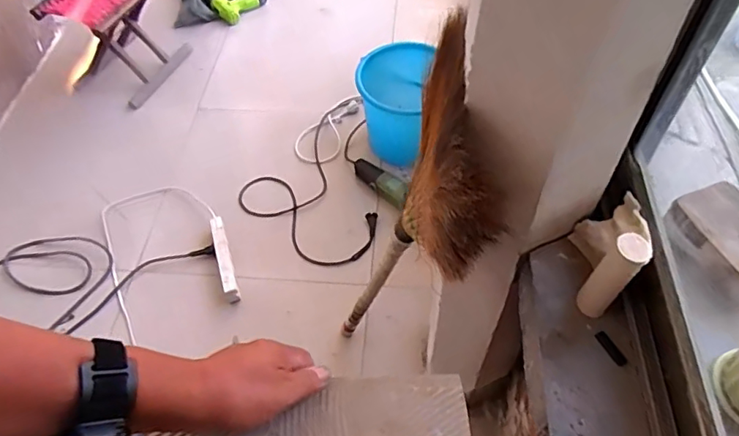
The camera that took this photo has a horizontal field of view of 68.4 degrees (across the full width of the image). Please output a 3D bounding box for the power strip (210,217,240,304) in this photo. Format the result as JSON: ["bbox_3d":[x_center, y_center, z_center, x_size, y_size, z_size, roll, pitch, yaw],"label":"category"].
[{"bbox_3d":[-0.370,0.102,1.380,0.038,0.051,0.241,-16,55,-10],"label":"power strip"}]

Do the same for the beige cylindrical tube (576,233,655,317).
[{"bbox_3d":[0.254,0.061,0.568,0.035,0.121,0.038,-1,54,1],"label":"beige cylindrical tube"}]

